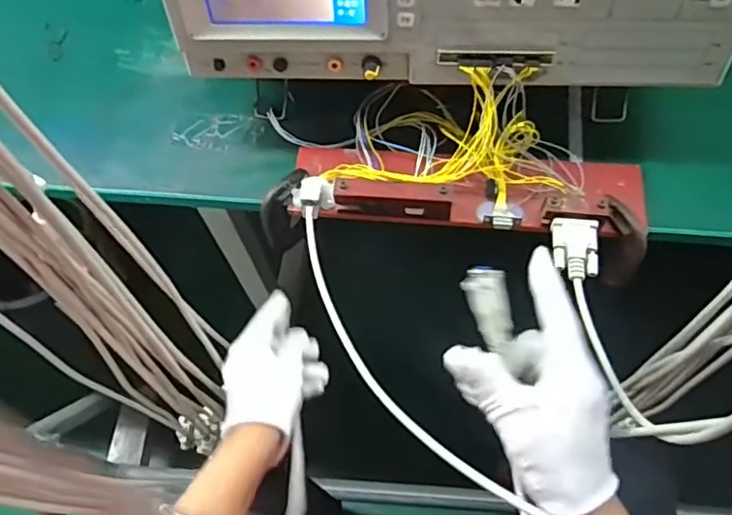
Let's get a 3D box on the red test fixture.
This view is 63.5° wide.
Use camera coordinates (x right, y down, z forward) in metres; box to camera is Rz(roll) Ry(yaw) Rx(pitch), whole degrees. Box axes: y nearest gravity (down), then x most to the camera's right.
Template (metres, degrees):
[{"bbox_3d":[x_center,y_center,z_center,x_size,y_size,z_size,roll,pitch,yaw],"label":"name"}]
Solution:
[{"bbox_3d":[0.085,-0.064,0.491,0.285,0.033,0.074,4,63,6],"label":"red test fixture"}]

